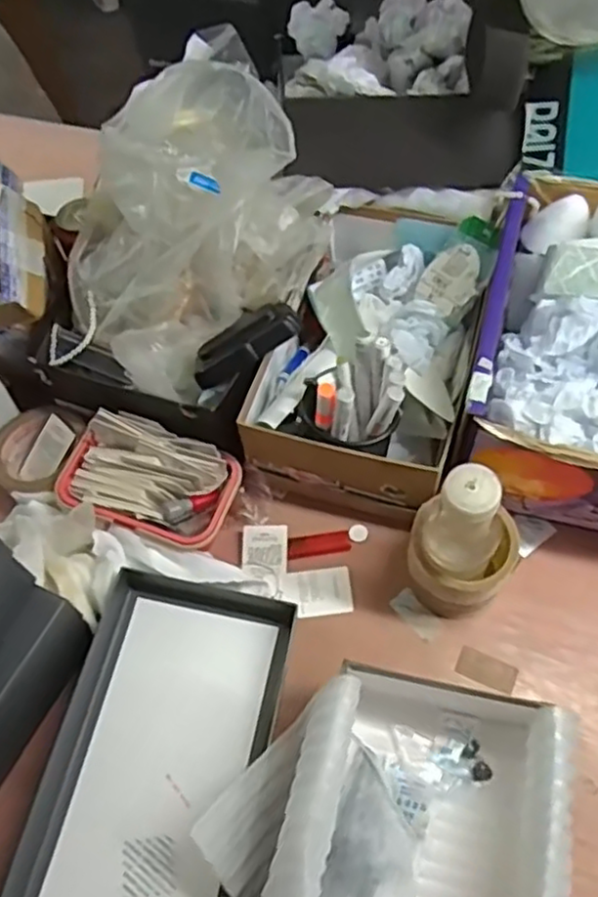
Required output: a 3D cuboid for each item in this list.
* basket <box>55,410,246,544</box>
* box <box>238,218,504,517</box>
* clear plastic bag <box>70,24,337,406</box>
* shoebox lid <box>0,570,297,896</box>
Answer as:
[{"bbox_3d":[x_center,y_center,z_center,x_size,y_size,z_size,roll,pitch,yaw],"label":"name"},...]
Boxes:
[{"bbox_3d":[-0.142,0.033,0.662,0.164,0.063,0.098,20,64,15],"label":"basket"},{"bbox_3d":[0.074,-0.111,0.683,0.182,0.134,0.312,12,62,11],"label":"box"},{"bbox_3d":[-0.098,-0.222,0.655,0.189,0.151,0.303,32,67,20],"label":"clear plastic bag"},{"bbox_3d":[-0.115,0.260,0.557,0.168,0.033,0.312,9,62,9],"label":"shoebox lid"}]

